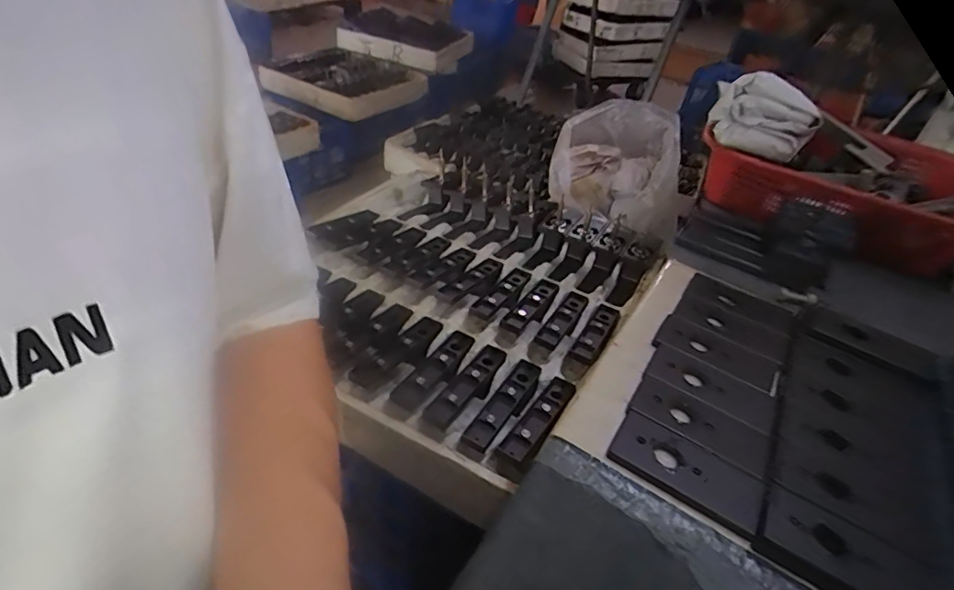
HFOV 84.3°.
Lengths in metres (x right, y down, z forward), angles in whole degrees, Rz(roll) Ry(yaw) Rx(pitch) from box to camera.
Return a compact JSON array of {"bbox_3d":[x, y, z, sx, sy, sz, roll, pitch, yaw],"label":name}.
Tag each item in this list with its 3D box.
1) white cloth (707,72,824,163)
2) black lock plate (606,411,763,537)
[{"bbox_3d":[0.363,-0.228,0.663,0.126,0.076,0.082,22,40,17],"label":"white cloth"},{"bbox_3d":[0.152,0.123,0.380,0.102,0.008,0.048,25,41,21],"label":"black lock plate"}]

